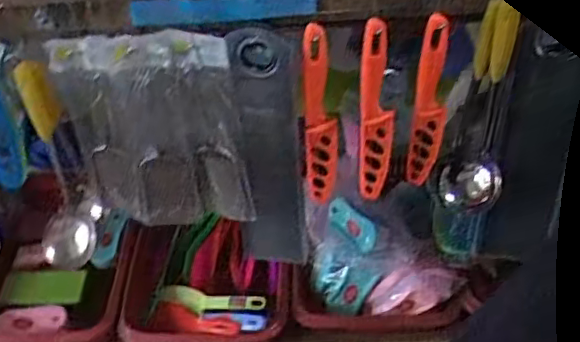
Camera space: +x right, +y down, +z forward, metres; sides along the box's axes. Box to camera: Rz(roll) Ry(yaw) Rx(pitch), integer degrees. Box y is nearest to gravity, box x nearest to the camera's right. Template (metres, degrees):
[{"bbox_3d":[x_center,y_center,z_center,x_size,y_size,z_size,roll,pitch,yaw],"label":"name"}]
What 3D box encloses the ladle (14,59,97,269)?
[{"bbox_3d":[-0.257,0.000,0.659,0.069,0.242,0.067,-21,44,-19],"label":"ladle"}]

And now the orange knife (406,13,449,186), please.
[{"bbox_3d":[0.142,-0.064,0.634,0.031,0.203,0.015,15,45,20],"label":"orange knife"}]

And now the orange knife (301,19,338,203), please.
[{"bbox_3d":[0.032,-0.052,0.629,0.032,0.211,0.022,-1,42,3],"label":"orange knife"}]

